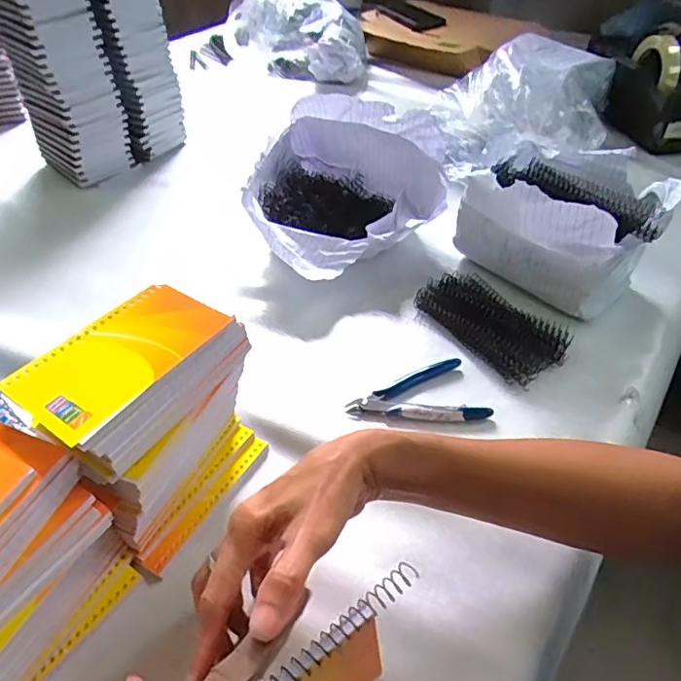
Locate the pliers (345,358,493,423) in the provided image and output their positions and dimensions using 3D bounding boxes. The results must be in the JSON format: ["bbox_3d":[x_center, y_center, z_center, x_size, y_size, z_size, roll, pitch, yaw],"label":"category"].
[{"bbox_3d":[0.067,0.055,0.490,0.117,0.011,0.070,-13,44,-11],"label":"pliers"}]

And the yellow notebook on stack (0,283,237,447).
[{"bbox_3d":[-0.143,0.009,0.358,0.079,0.009,0.128,25,50,26],"label":"yellow notebook on stack"}]

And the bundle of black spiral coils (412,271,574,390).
[{"bbox_3d":[0.153,-0.021,0.555,0.079,0.026,0.153,-27,48,-24],"label":"bundle of black spiral coils"}]

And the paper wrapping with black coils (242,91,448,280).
[{"bbox_3d":[0.003,-0.189,0.663,0.231,0.134,0.259,-8,43,-6],"label":"paper wrapping with black coils"}]

